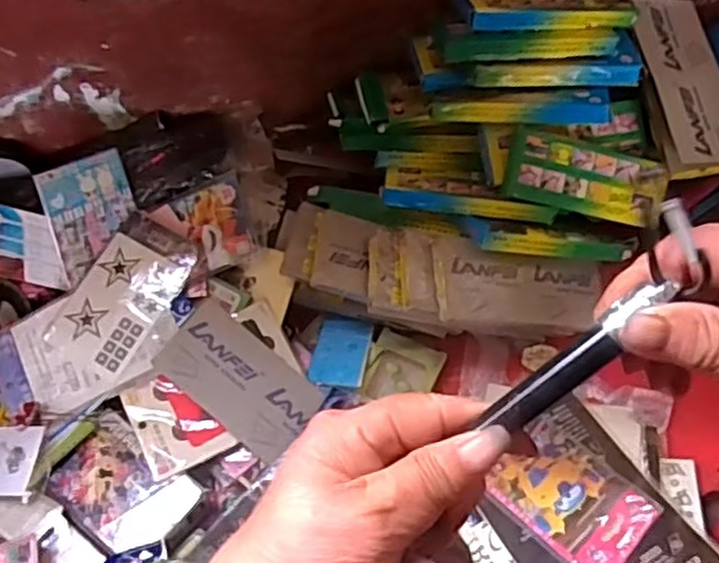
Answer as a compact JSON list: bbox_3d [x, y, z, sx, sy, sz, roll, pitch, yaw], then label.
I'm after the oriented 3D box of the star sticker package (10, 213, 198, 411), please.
[{"bbox_3d":[-0.261,0.035,0.768,0.130,0.008,0.214,42,81,15],"label":"star sticker package"}]

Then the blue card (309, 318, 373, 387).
[{"bbox_3d":[-0.019,0.076,0.788,0.058,0.006,0.099,3,39,10],"label":"blue card"}]

